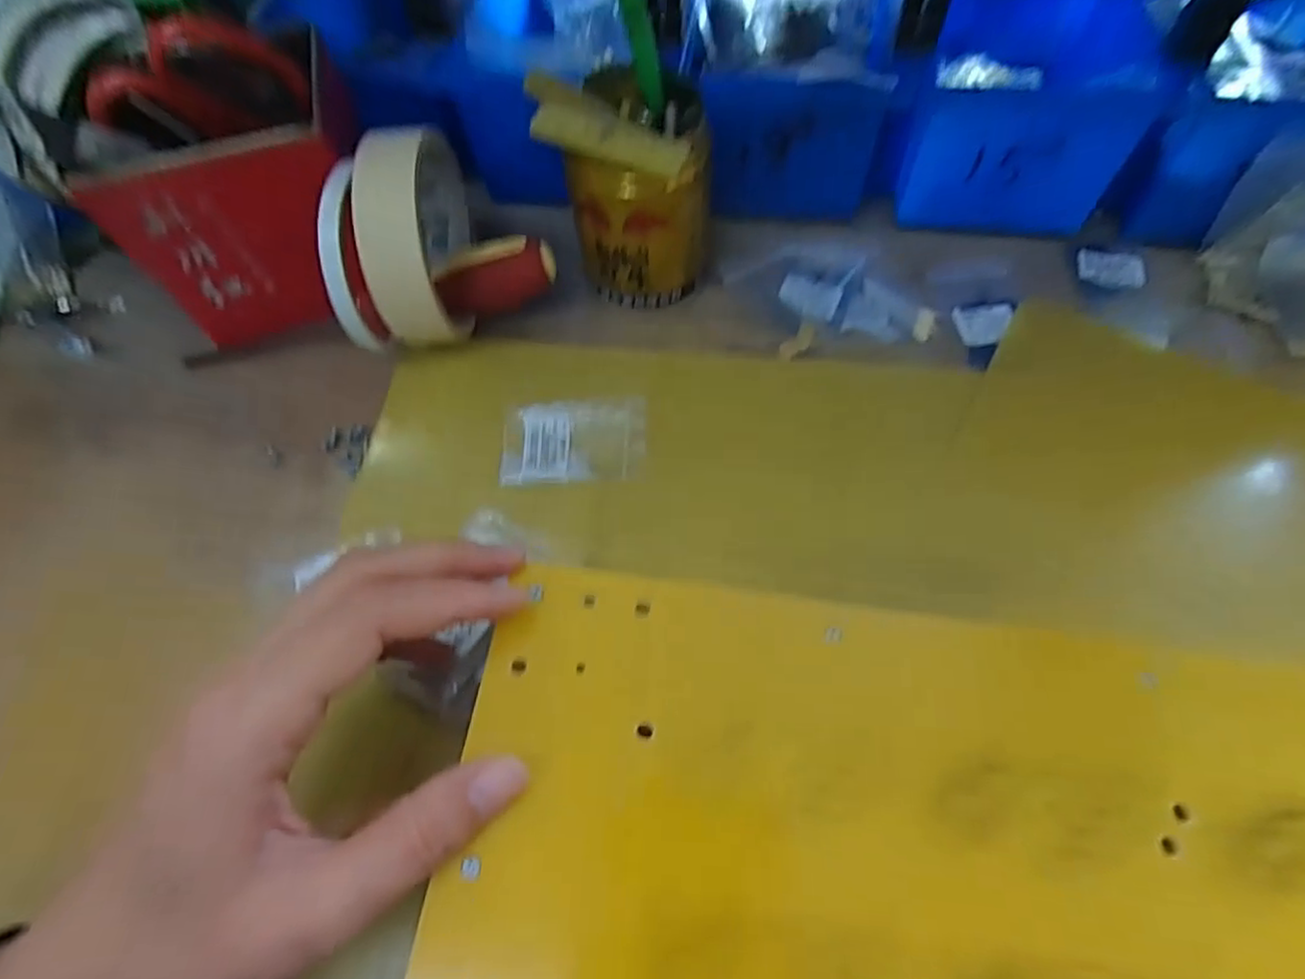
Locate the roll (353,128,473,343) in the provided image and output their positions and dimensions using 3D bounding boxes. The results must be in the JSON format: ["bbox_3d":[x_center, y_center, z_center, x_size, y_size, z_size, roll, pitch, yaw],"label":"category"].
[{"bbox_3d":[-0.106,-0.118,0.304,0.035,0.087,0.107,-8,63,-1],"label":"roll"}]

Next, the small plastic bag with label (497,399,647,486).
[{"bbox_3d":[-0.035,-0.022,0.296,0.063,0.004,0.039,-4,73,4],"label":"small plastic bag with label"}]

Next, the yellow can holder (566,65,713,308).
[{"bbox_3d":[-0.002,-0.136,0.314,0.061,0.083,0.071,8,64,8],"label":"yellow can holder"}]

